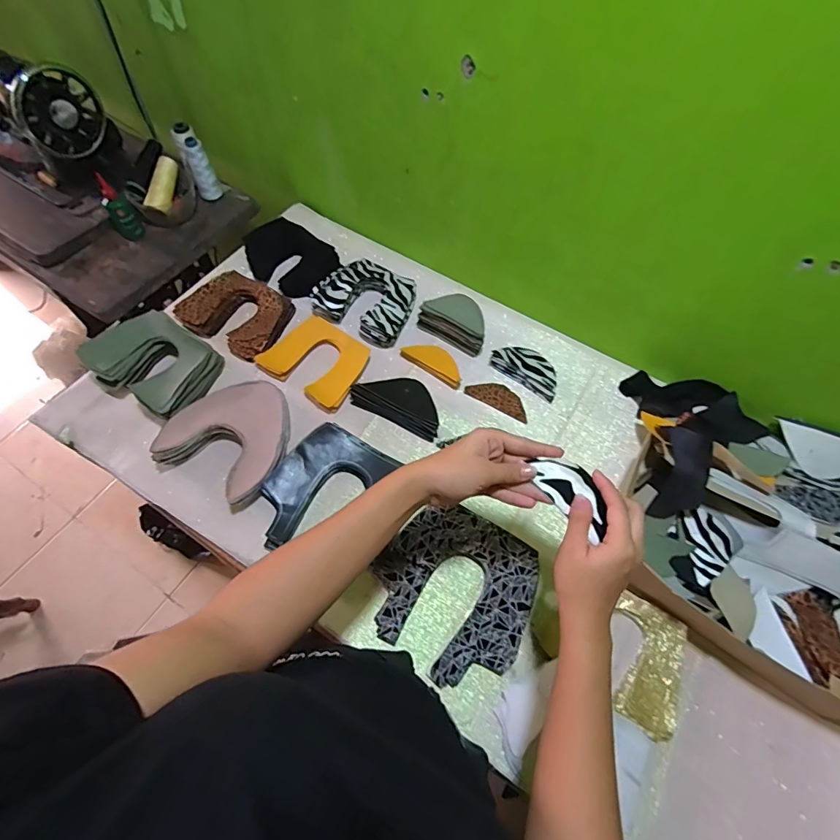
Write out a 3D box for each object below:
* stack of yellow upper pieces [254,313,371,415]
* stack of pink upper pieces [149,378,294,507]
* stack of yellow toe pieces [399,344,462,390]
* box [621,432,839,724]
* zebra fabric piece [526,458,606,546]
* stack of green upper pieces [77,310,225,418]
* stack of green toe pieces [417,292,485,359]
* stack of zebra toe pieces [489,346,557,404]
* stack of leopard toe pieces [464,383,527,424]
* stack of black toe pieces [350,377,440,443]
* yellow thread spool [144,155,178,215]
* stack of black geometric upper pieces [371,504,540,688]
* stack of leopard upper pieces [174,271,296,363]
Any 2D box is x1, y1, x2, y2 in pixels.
[{"bbox_3d":[-0.164,-0.097,0.716,0.154,0.027,0.126,30,65,13],"label":"stack of yellow upper pieces"},{"bbox_3d":[-0.263,0.019,0.644,0.169,0.053,0.174,25,64,10],"label":"stack of pink upper pieces"},{"bbox_3d":[0.024,-0.098,0.726,0.109,0.018,0.056,28,64,11],"label":"stack of yellow toe pieces"},{"bbox_3d":[0.397,0.181,0.542,0.354,0.101,0.196,35,66,15],"label":"box"},{"bbox_3d":[0.142,0.065,0.415,0.084,0.012,0.042,40,67,17],"label":"zebra fabric piece"},{"bbox_3d":[-0.400,-0.085,0.688,0.175,0.068,0.136,29,64,12],"label":"stack of green upper pieces"},{"bbox_3d":[0.058,-0.166,0.741,0.121,0.065,0.053,30,64,13],"label":"stack of green toe pieces"},{"bbox_3d":[0.176,-0.085,0.724,0.116,0.025,0.056,33,65,14],"label":"stack of zebra toe pieces"},{"bbox_3d":[0.128,-0.036,0.713,0.104,0.005,0.045,28,64,12],"label":"stack of leopard toe pieces"},{"bbox_3d":[-0.029,-0.030,0.681,0.146,0.033,0.068,28,64,12],"label":"stack of black toe pieces"},{"bbox_3d":[-0.488,-0.449,0.849,0.033,0.032,0.108,11,85,3],"label":"yellow thread spool"},{"bbox_3d":[0.044,0.211,0.558,0.189,0.032,0.186,34,65,14],"label":"stack of black geometric upper pieces"},{"bbox_3d":[-0.311,-0.181,0.759,0.172,0.039,0.133,23,63,9],"label":"stack of leopard upper pieces"}]

